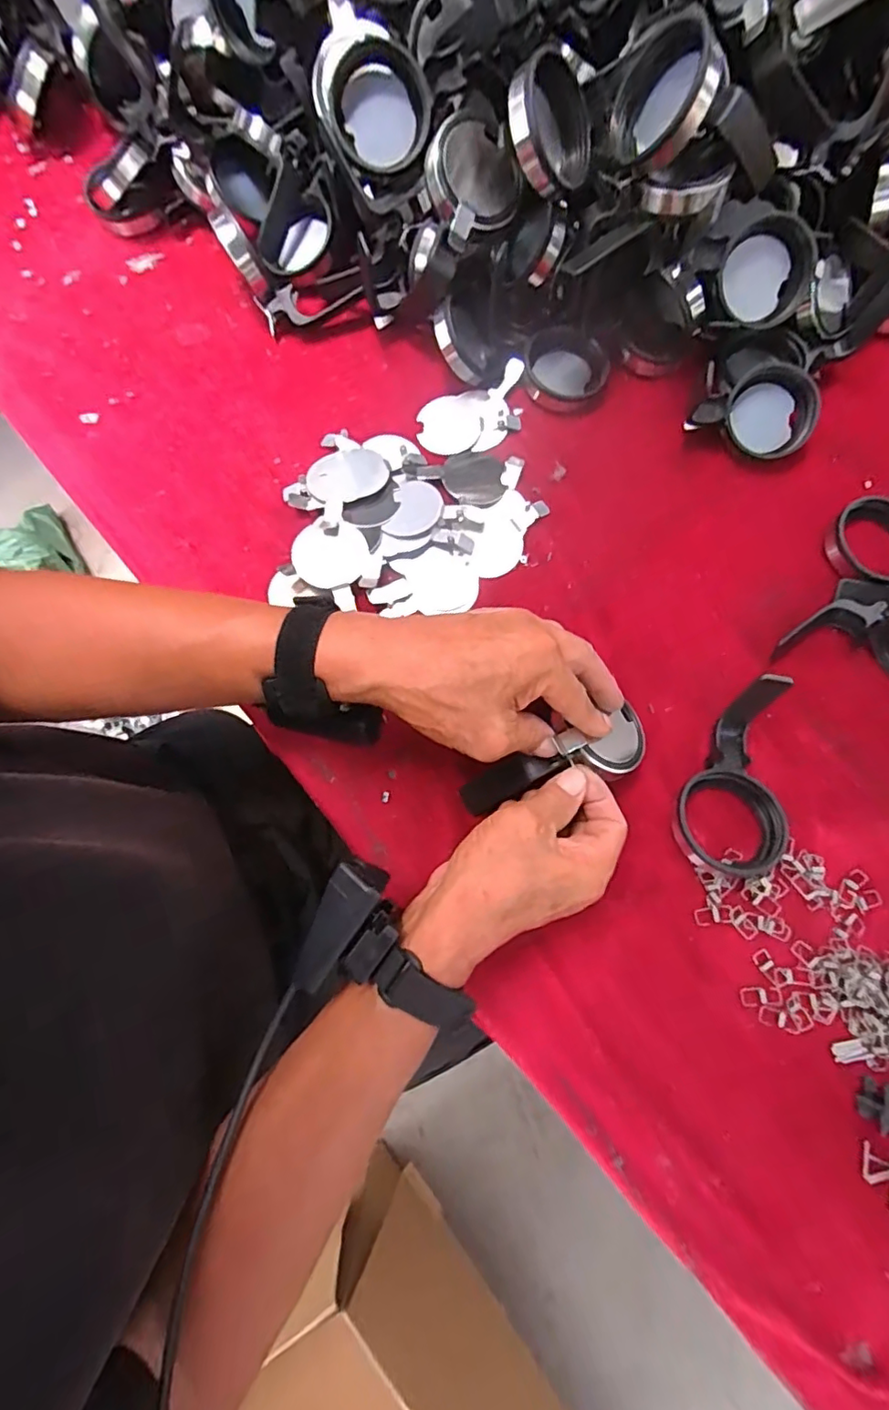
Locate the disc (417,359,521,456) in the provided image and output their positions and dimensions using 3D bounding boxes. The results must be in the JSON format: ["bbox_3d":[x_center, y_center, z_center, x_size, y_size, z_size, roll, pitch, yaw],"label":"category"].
[{"bbox_3d":[0.028,-0.248,0.479,0.103,0.015,0.059,-24,77,-8],"label":"disc"}]

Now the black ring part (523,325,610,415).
[{"bbox_3d":[0.105,-0.290,0.482,0.069,0.018,0.066,0,75,-2],"label":"black ring part"}]

